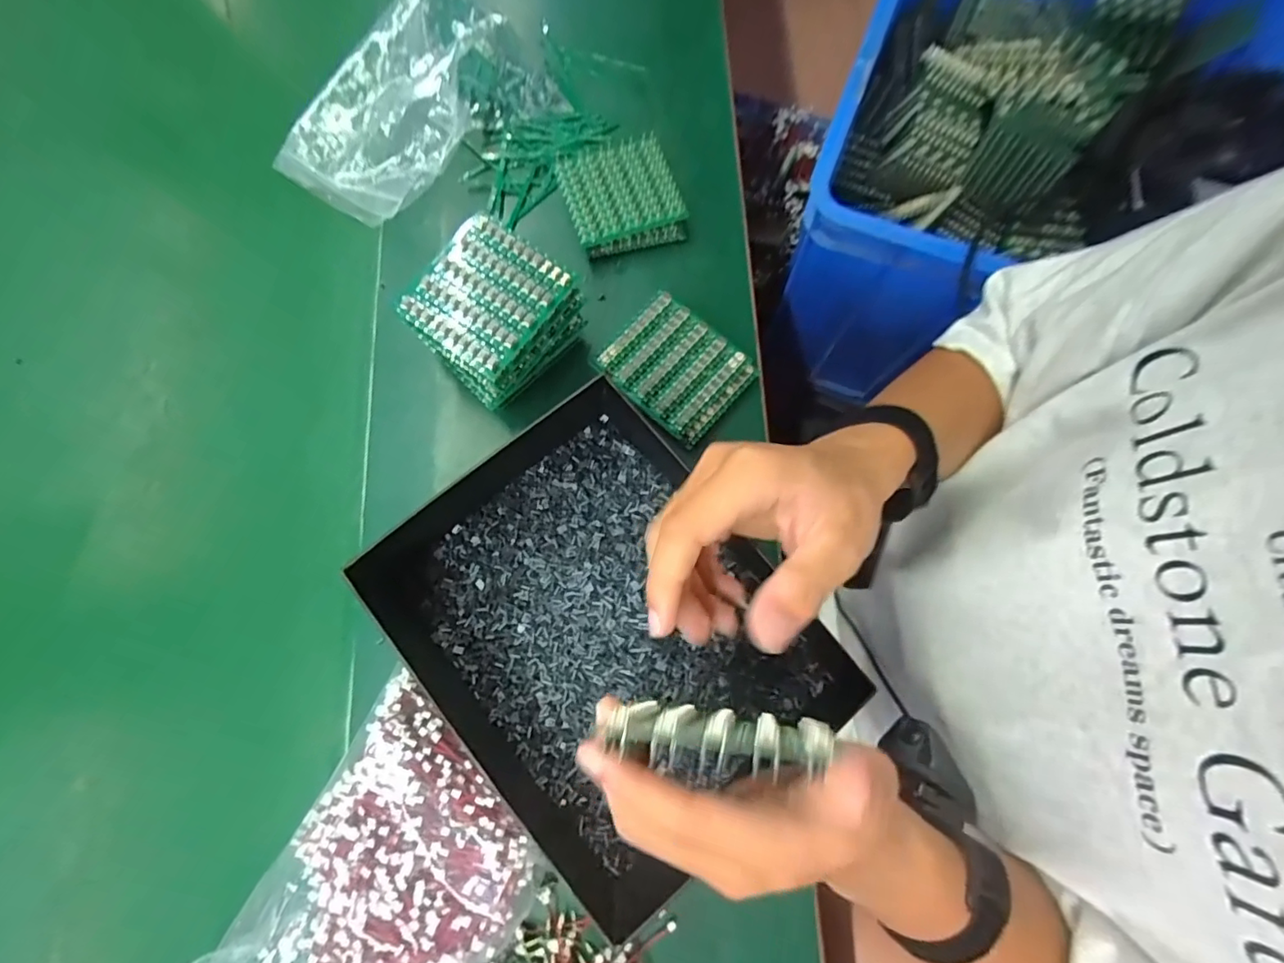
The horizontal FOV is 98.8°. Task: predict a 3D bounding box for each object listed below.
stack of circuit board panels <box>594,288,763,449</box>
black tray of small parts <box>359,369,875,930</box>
[{"bbox_3d":[0.025,-0.083,0.405,0.094,0.020,0.078,41,80,8],"label":"stack of circuit board panels"},{"bbox_3d":[-0.030,0.088,0.344,0.195,0.049,0.236,-41,81,-9],"label":"black tray of small parts"}]

